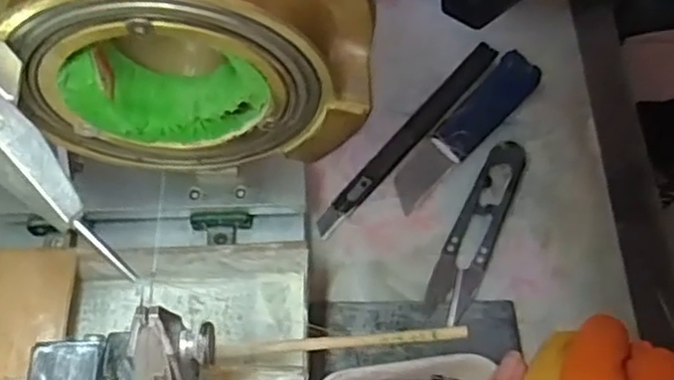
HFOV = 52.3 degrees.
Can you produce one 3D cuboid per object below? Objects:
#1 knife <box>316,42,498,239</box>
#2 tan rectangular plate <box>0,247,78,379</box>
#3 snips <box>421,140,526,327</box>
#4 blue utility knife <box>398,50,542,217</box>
[{"bbox_3d":[0.038,-0.028,0.353,0.012,0.011,0.135,39,70,15],"label":"knife"},{"bbox_3d":[-0.118,0.047,0.258,0.033,0.005,0.053,0,66,-2],"label":"tan rectangular plate"},{"bbox_3d":[0.068,0.019,0.334,0.021,0.012,0.095,24,67,9],"label":"snips"},{"bbox_3d":[0.067,-0.032,0.355,0.022,0.012,0.104,40,71,15],"label":"blue utility knife"}]

